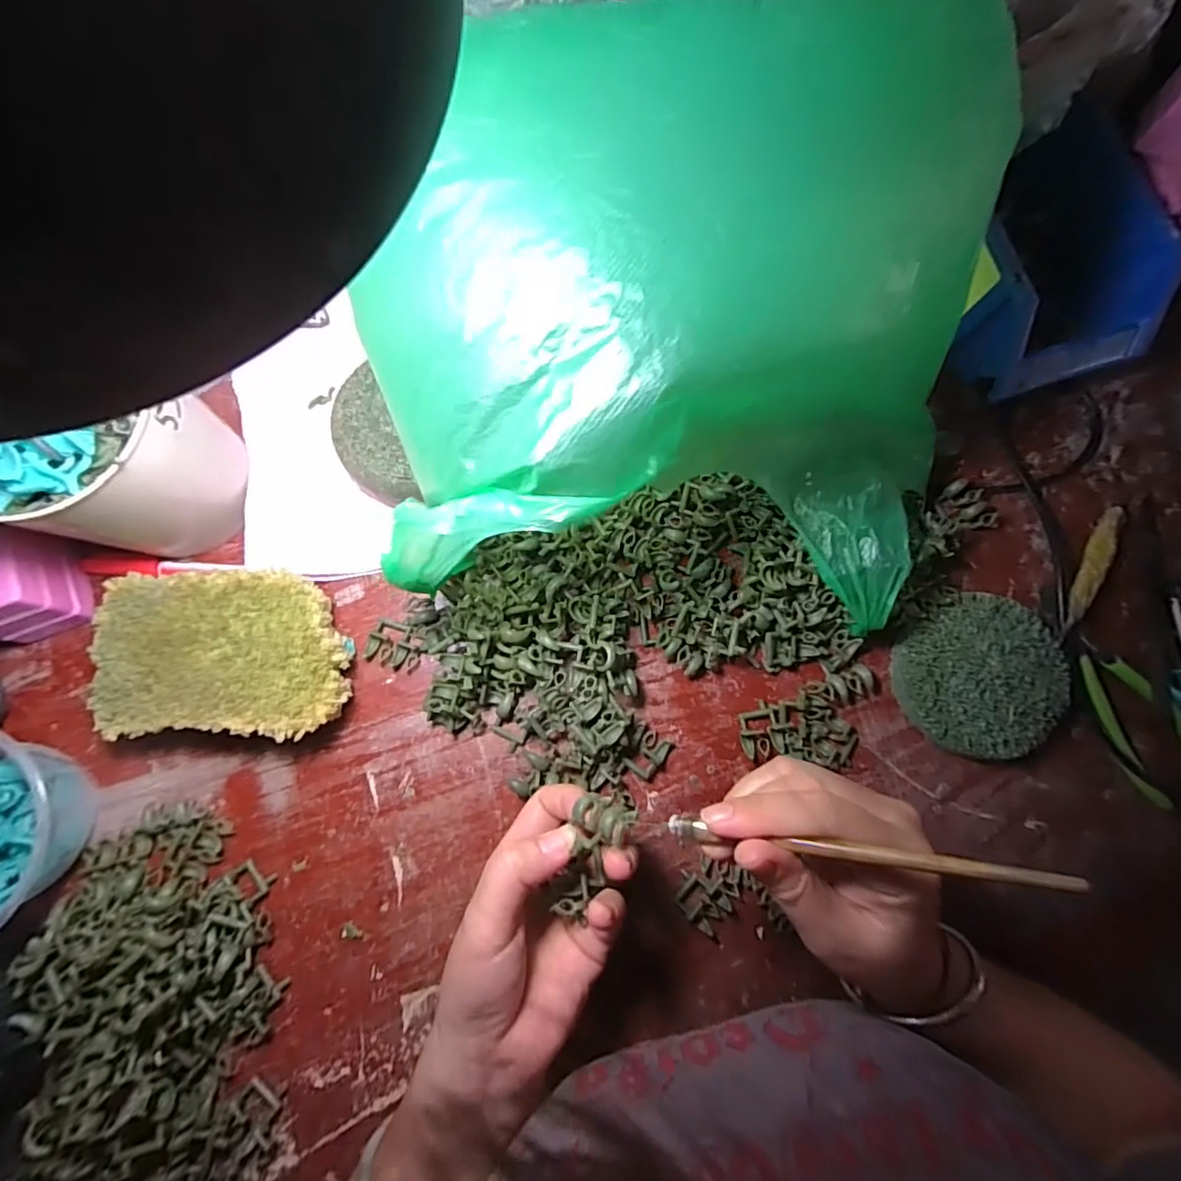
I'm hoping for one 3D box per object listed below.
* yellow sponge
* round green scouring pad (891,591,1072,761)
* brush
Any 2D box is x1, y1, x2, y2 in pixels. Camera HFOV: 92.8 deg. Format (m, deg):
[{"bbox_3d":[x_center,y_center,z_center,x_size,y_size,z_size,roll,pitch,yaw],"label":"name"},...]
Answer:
[{"bbox_3d":[-0.216,0.039,0.339,0.140,0.043,0.096,-1,79,-3],"label":"yellow sponge"},{"bbox_3d":[0.252,0.056,0.365,0.100,0.026,0.097,0,80,-2],"label":"round green scouring pad"},{"bbox_3d":[0.096,0.099,0.214,0.141,0.005,0.009,-5,72,29],"label":"brush"}]

